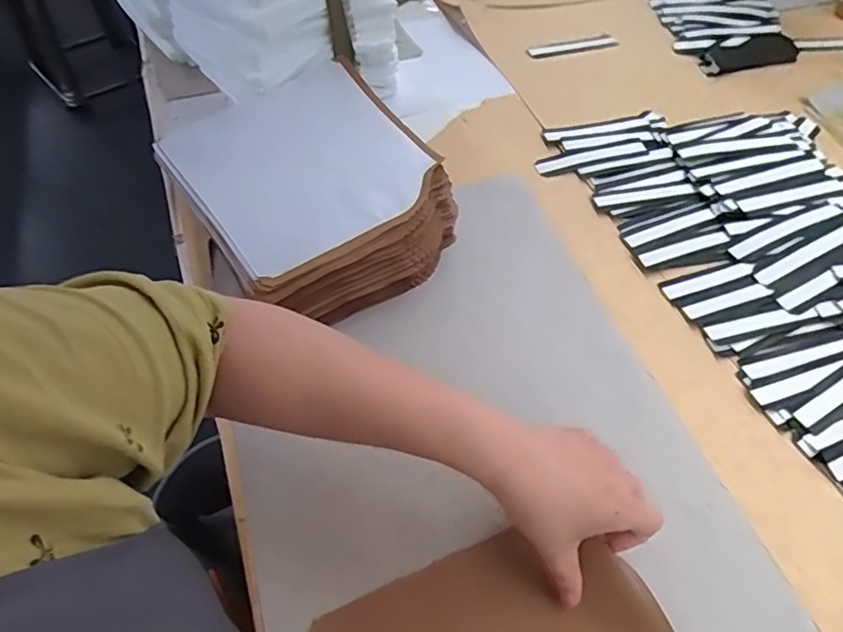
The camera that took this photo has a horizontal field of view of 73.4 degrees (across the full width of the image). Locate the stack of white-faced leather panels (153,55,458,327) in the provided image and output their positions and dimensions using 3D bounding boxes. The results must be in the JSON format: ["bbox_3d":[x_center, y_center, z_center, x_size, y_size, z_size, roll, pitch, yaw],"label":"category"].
[{"bbox_3d":[-0.110,-0.125,0.575,0.228,0.094,0.263,-31,60,-23],"label":"stack of white-faced leather panels"}]

